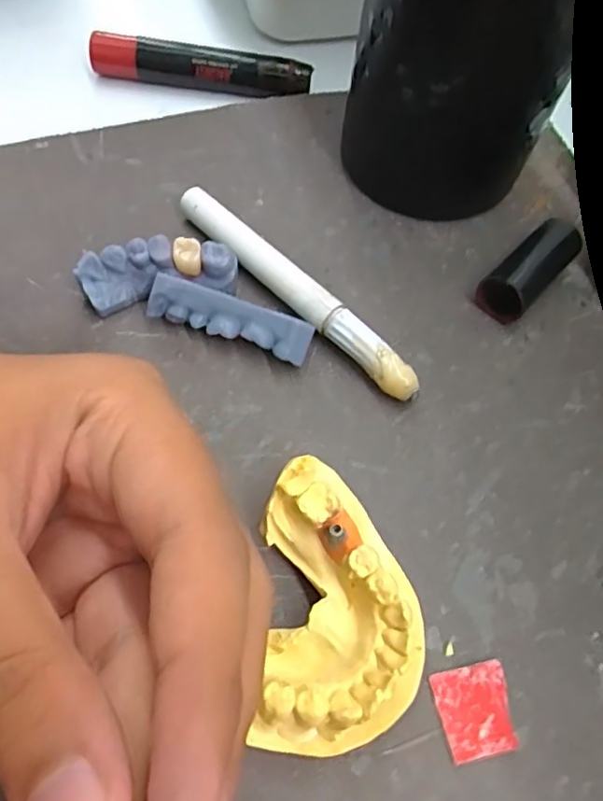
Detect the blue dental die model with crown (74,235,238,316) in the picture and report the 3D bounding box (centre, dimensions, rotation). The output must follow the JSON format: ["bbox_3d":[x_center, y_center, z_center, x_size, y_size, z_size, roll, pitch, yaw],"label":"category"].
[{"bbox_3d":[-0.047,-0.042,0.192,0.050,0.014,0.015,-6,65,-8],"label":"blue dental die model with crown"}]

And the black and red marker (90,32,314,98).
[{"bbox_3d":[-0.041,-0.136,0.240,0.088,0.013,0.013,6,63,-2],"label":"black and red marker"}]

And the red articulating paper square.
[{"bbox_3d":[0.045,0.079,0.149,0.019,0.004,0.021,-10,66,-9],"label":"red articulating paper square"}]

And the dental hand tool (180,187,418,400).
[{"bbox_3d":[-0.003,-0.036,0.196,0.011,0.014,0.104,-41,74,-21],"label":"dental hand tool"}]

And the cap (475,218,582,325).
[{"bbox_3d":[0.080,-0.046,0.205,0.016,0.018,0.041,42,68,15],"label":"cap"}]

